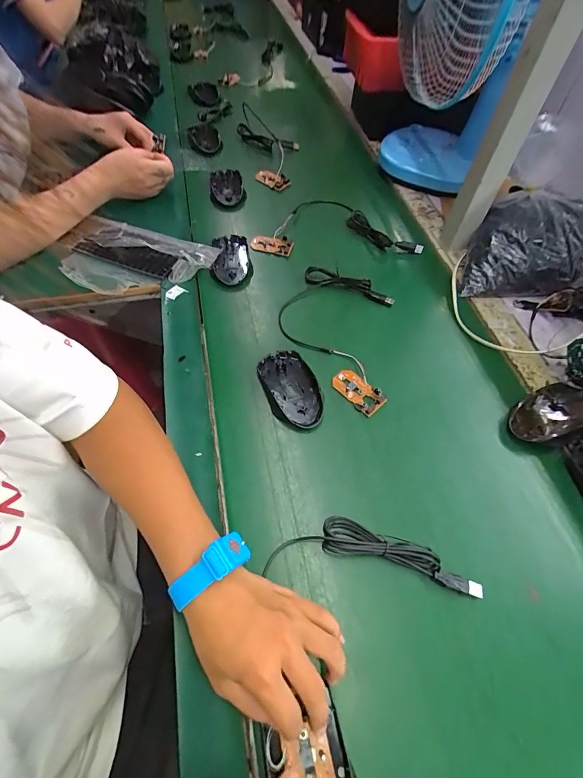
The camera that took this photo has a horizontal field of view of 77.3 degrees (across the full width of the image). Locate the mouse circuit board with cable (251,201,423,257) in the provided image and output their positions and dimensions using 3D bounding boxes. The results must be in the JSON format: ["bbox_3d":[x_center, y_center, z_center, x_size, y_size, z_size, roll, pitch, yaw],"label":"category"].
[{"bbox_3d":[0.078,-0.289,0.634,0.275,0.016,0.156,3,58,0],"label":"mouse circuit board with cable"}]

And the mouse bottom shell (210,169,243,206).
[{"bbox_3d":[-0.123,-0.386,0.691,0.060,0.019,0.100,-7,58,-7],"label":"mouse bottom shell"}]

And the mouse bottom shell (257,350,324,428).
[{"bbox_3d":[-0.001,-0.002,0.457,0.062,0.012,0.109,-17,60,-13],"label":"mouse bottom shell"}]

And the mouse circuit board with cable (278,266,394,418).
[{"bbox_3d":[0.055,-0.078,0.505,0.151,0.017,0.218,11,58,5],"label":"mouse circuit board with cable"}]

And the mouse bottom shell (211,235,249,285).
[{"bbox_3d":[-0.098,-0.212,0.586,0.055,0.022,0.099,-5,58,-5],"label":"mouse bottom shell"}]

